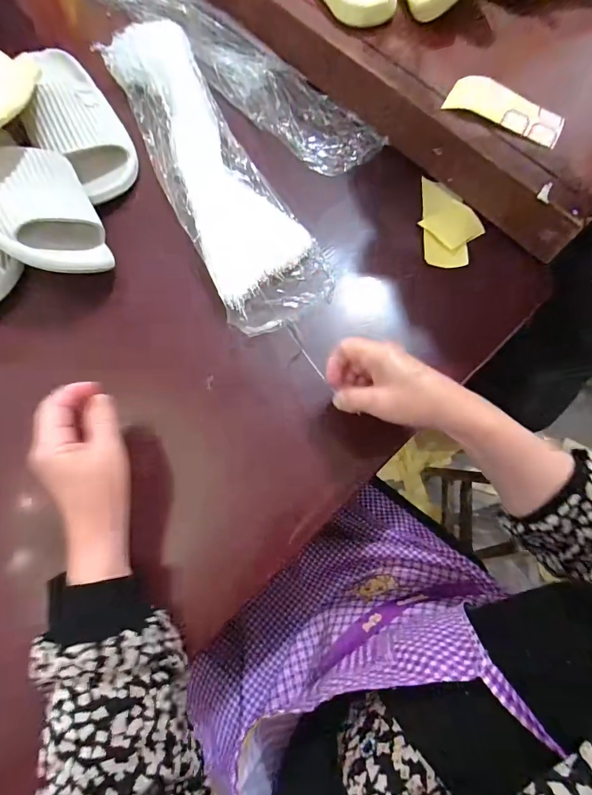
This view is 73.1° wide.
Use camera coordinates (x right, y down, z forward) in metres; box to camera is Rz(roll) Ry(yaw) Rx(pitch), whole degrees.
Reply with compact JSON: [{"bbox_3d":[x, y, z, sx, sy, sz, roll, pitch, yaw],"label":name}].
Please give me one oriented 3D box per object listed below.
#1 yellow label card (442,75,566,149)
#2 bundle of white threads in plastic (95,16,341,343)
[{"bbox_3d":[0.242,-0.334,0.460,0.131,0.019,0.046,28,72,7],"label":"yellow label card"},{"bbox_3d":[-0.106,-0.300,0.509,0.138,0.040,0.482,-24,74,-10],"label":"bundle of white threads in plastic"}]

